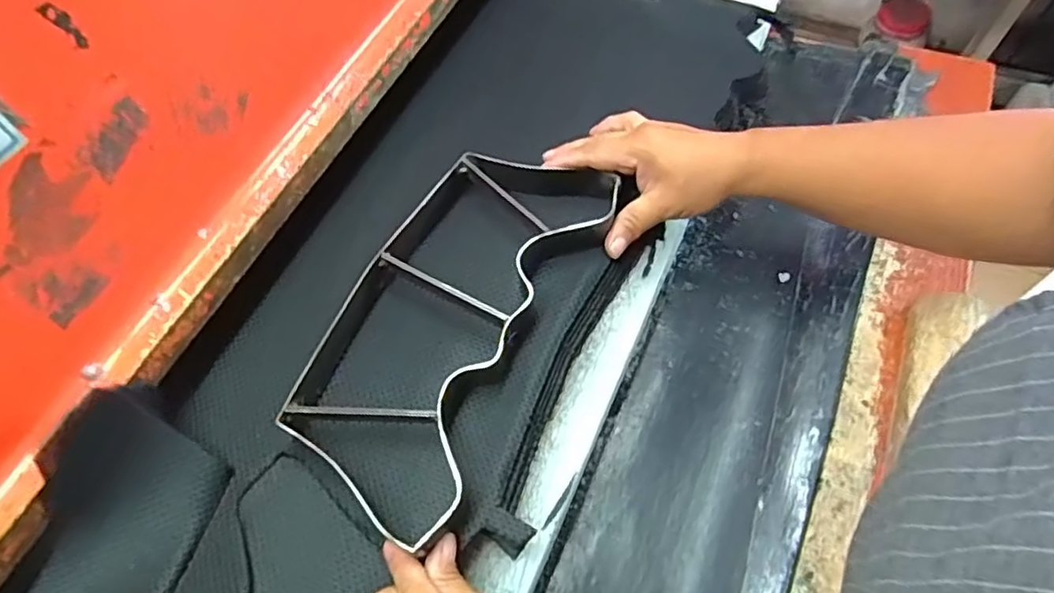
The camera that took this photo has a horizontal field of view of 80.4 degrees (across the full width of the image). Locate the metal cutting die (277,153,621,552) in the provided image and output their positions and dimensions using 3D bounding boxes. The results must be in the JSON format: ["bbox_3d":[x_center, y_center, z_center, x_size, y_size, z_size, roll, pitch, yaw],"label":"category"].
[{"bbox_3d":[-0.058,0.009,0.445,0.157,0.055,0.288,22,63,17],"label":"metal cutting die"}]

